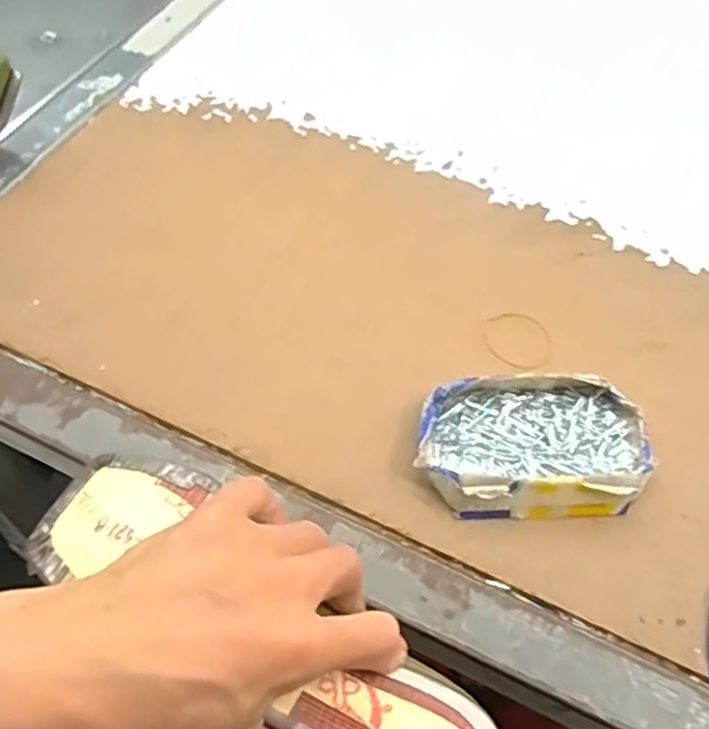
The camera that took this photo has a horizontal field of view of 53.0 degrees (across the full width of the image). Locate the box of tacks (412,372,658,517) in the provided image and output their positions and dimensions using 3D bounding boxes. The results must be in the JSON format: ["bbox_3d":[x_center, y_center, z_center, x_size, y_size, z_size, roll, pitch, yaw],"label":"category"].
[{"bbox_3d":[0.106,0.049,0.418,0.133,0.025,0.089,-1,56,-4],"label":"box of tacks"}]

